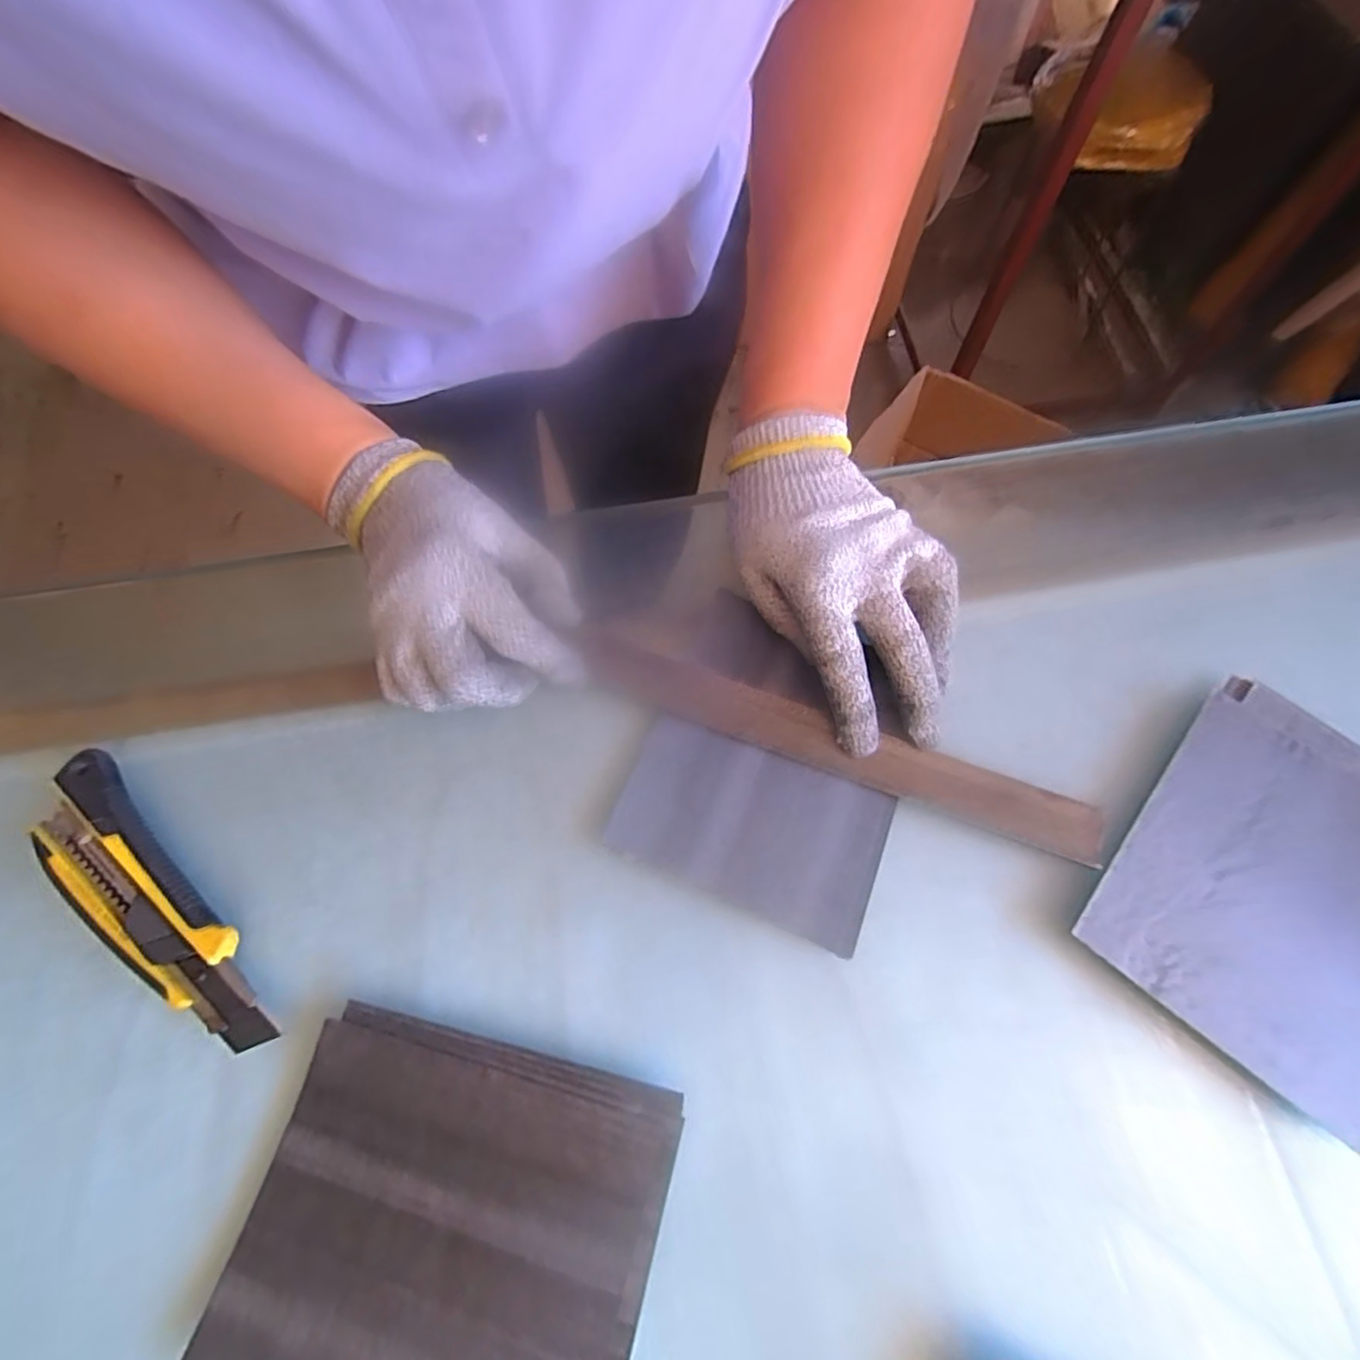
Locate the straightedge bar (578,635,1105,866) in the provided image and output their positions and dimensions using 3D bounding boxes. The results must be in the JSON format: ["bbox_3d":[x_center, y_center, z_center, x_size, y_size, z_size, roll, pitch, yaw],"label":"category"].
[{"bbox_3d":[0.070,0.030,0.305,0.255,0.011,0.028,19,72,10],"label":"straightedge bar"}]

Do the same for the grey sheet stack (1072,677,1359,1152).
[{"bbox_3d":[0.272,0.092,0.275,0.136,0.006,0.159,40,76,14],"label":"grey sheet stack"}]

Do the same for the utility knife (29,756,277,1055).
[{"bbox_3d":[-0.237,0.101,0.277,0.160,0.022,0.042,43,76,15],"label":"utility knife"}]

